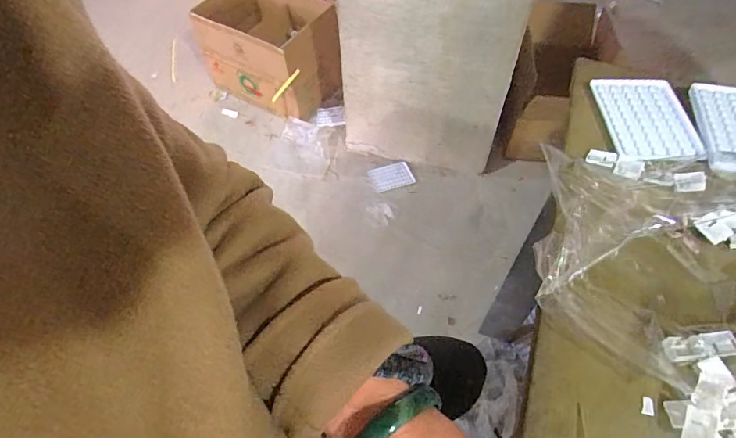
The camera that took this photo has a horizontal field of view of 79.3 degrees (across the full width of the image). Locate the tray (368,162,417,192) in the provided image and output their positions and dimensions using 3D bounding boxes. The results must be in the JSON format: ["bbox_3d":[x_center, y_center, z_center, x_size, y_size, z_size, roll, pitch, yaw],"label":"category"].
[{"bbox_3d":[0.072,-0.127,1.345,0.123,0.018,0.085,-17,56,-10],"label":"tray"}]

